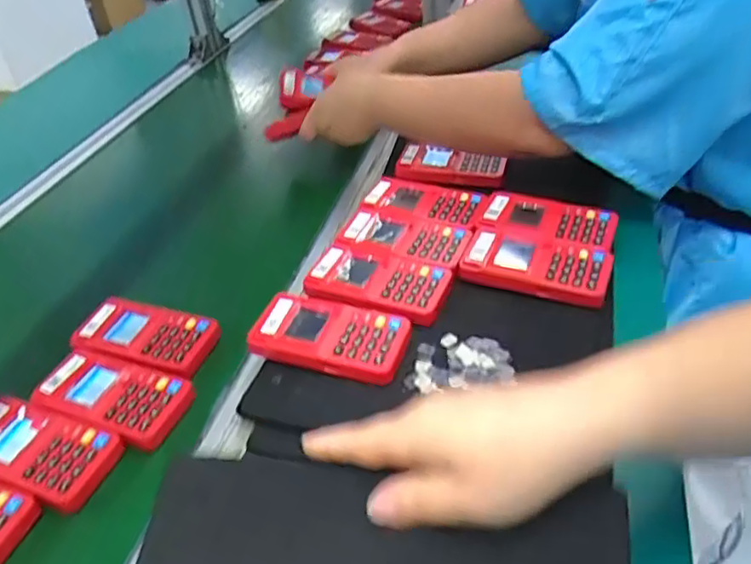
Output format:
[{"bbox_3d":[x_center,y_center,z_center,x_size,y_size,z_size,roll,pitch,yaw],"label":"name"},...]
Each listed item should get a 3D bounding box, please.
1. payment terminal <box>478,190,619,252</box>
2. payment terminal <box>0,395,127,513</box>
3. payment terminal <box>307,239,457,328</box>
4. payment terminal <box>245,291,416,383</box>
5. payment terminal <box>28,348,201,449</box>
[{"bbox_3d":[0.158,-0.058,0.578,0.120,0.019,0.053,16,42,28],"label":"payment terminal"},{"bbox_3d":[-0.254,0.125,0.474,0.111,0.029,0.061,10,40,21],"label":"payment terminal"},{"bbox_3d":[0.001,-0.003,0.547,0.126,0.017,0.070,10,39,20],"label":"payment terminal"},{"bbox_3d":[-0.035,0.042,0.505,0.121,0.023,0.062,8,39,19],"label":"payment terminal"},{"bbox_3d":[-0.210,0.092,0.513,0.119,0.027,0.059,9,39,20],"label":"payment terminal"}]

